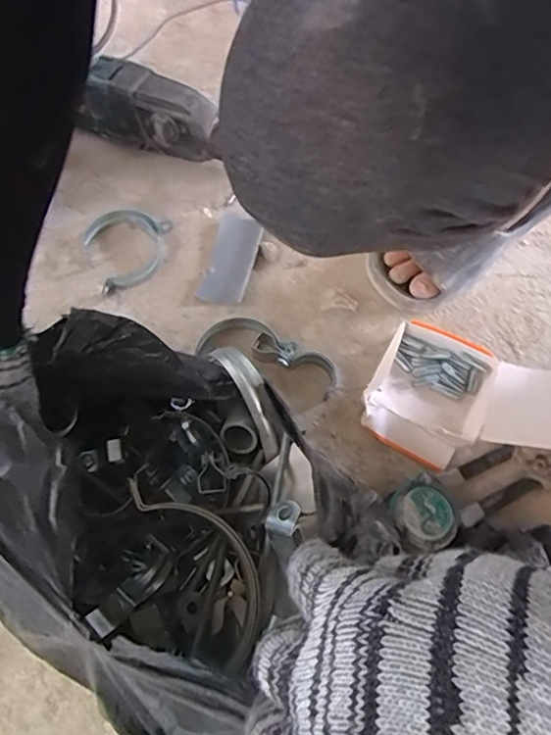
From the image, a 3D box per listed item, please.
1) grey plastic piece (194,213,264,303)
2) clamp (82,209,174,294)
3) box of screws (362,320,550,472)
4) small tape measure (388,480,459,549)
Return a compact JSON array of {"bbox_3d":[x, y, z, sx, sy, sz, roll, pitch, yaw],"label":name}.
[{"bbox_3d":[-0.053,-0.134,0.660,0.056,0.017,0.128,12,64,6],"label":"grey plastic piece"},{"bbox_3d":[-0.187,-0.143,0.659,0.096,0.023,0.115,23,66,10],"label":"clamp"},{"bbox_3d":[0.216,0.030,0.546,0.232,0.096,0.150,21,66,10],"label":"box of screws"},{"bbox_3d":[0.135,0.140,0.508,0.061,0.036,0.056,38,67,17],"label":"small tape measure"}]

